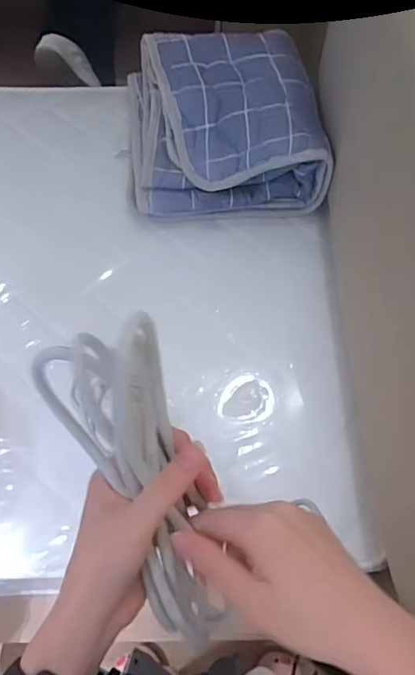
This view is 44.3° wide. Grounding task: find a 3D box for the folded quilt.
[{"bbox_3d":[0.029,-0.473,1.119,0.382,0.170,0.417,-4,62,-5],"label":"folded quilt"}]

